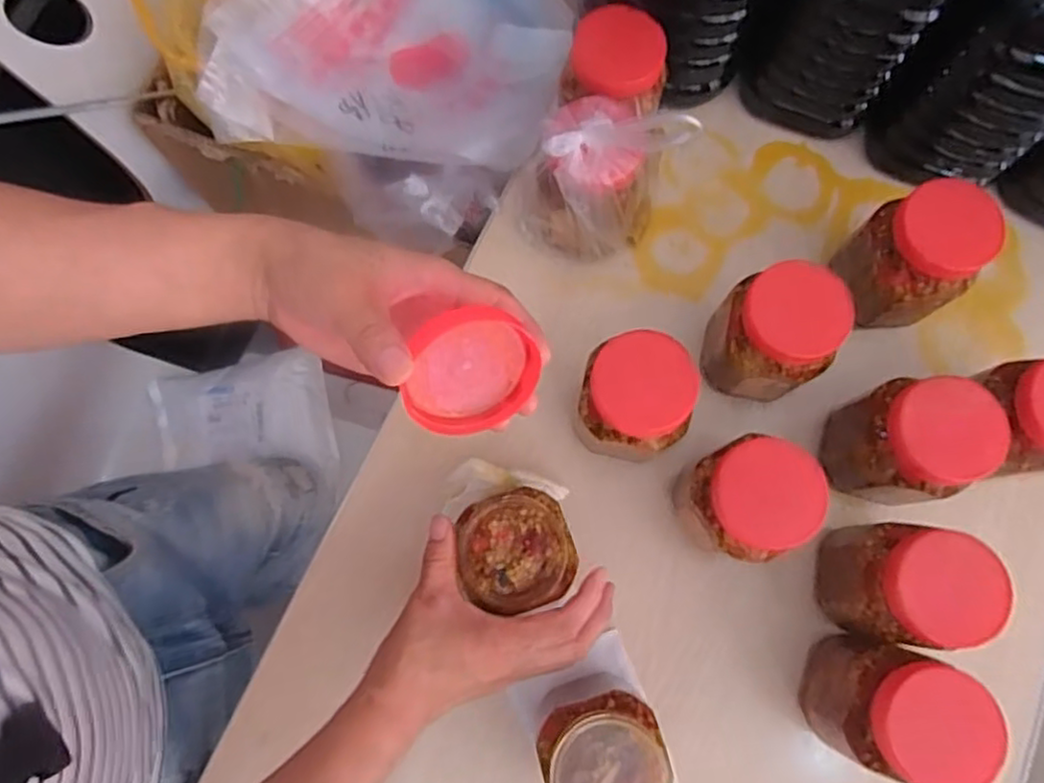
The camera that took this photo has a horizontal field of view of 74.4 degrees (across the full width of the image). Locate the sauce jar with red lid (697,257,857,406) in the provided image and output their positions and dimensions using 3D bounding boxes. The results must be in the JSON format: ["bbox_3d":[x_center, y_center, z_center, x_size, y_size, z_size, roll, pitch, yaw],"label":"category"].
[{"bbox_3d":[0.183,-0.040,0.513,0.081,0.125,0.075,20,78,6],"label":"sauce jar with red lid"}]

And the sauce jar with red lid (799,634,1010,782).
[{"bbox_3d":[0.239,0.208,0.455,0.072,0.133,0.074,0,77,1],"label":"sauce jar with red lid"}]

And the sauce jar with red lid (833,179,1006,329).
[{"bbox_3d":[0.292,-0.097,0.526,0.070,0.130,0.082,-37,79,-8],"label":"sauce jar with red lid"}]

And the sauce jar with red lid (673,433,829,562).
[{"bbox_3d":[0.154,0.079,0.489,0.075,0.120,0.074,0,77,1],"label":"sauce jar with red lid"}]

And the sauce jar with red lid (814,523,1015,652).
[{"bbox_3d":[0.257,0.131,0.466,0.069,0.114,0.074,0,77,1],"label":"sauce jar with red lid"}]

